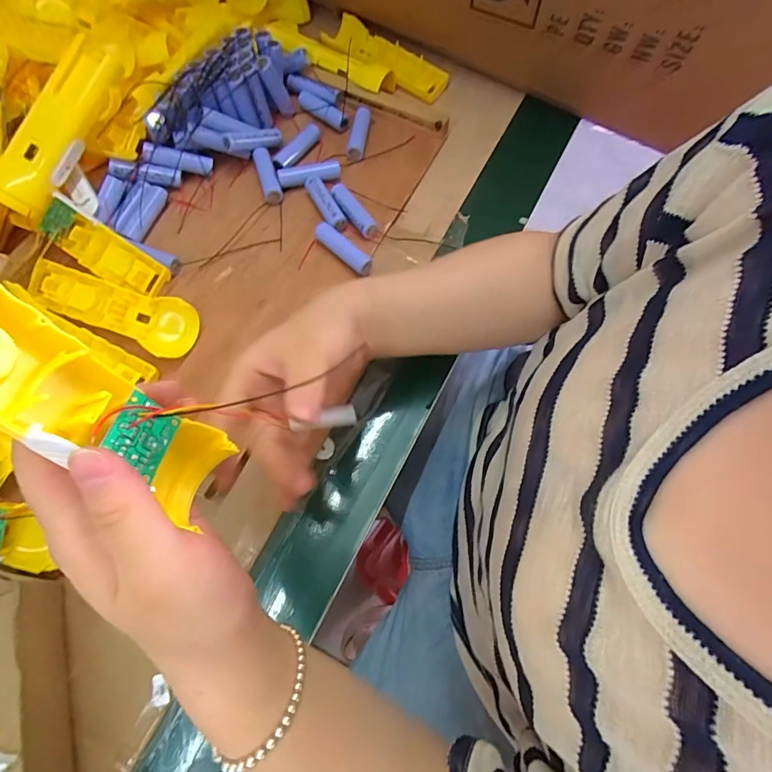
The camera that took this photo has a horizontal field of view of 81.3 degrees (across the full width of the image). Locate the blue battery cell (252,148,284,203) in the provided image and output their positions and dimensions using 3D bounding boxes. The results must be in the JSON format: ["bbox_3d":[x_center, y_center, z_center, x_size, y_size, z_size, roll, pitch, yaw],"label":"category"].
[{"bbox_3d":[-0.125,-0.222,0.477,0.017,0.017,0.068,-17,69,-7],"label":"blue battery cell"}]

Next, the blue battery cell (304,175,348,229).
[{"bbox_3d":[-0.062,-0.188,0.459,0.017,0.016,0.066,-28,70,-11],"label":"blue battery cell"}]

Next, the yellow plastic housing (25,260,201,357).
[{"bbox_3d":[-0.247,-0.068,0.406,0.160,0.029,0.046,18,69,7],"label":"yellow plastic housing"}]

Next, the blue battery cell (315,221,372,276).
[{"bbox_3d":[-0.042,-0.135,0.442,0.068,0.020,0.016,42,73,15],"label":"blue battery cell"}]

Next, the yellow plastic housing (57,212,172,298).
[{"bbox_3d":[-0.252,-0.119,0.418,0.101,0.020,0.036,29,70,-3],"label":"yellow plastic housing"}]

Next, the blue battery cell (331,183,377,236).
[{"bbox_3d":[-0.036,-0.180,0.462,0.015,0.018,0.067,-36,72,-14],"label":"blue battery cell"}]

